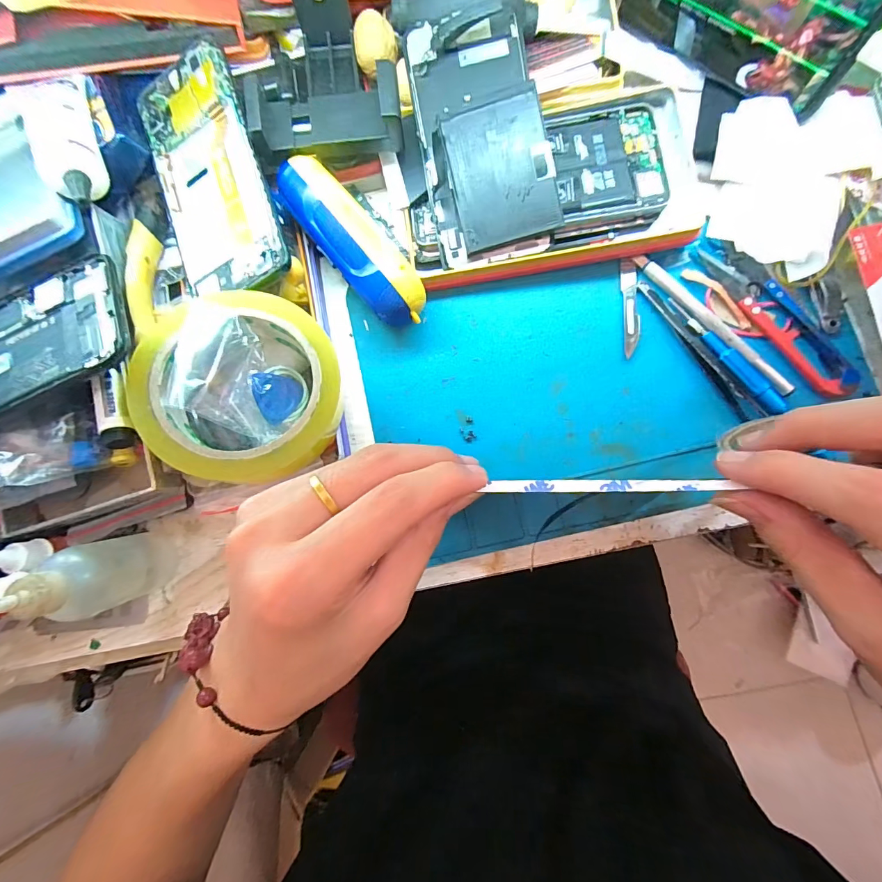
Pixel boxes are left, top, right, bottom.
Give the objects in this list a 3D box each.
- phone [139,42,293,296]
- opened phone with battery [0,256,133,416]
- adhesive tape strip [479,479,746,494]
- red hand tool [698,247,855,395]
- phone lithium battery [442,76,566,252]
[{"bbox_3d":[-0.138,-0.157,0.243,0.068,0.007,0.153,-21,83,18],"label":"phone"},{"bbox_3d":[-0.233,-0.044,0.211,0.145,0.013,0.074,-26,81,1],"label":"opened phone with battery"},{"bbox_3d":[0.069,0.019,0.172,0.095,0.004,0.006,-1,82,10],"label":"adhesive tape strip"},{"bbox_3d":[0.208,-0.056,0.241,0.016,0.005,0.077,-33,81,0],"label":"red hand tool"},{"bbox_3d":[0.036,-0.161,0.244,0.059,0.004,0.081,-14,95,8],"label":"phone lithium battery"}]

